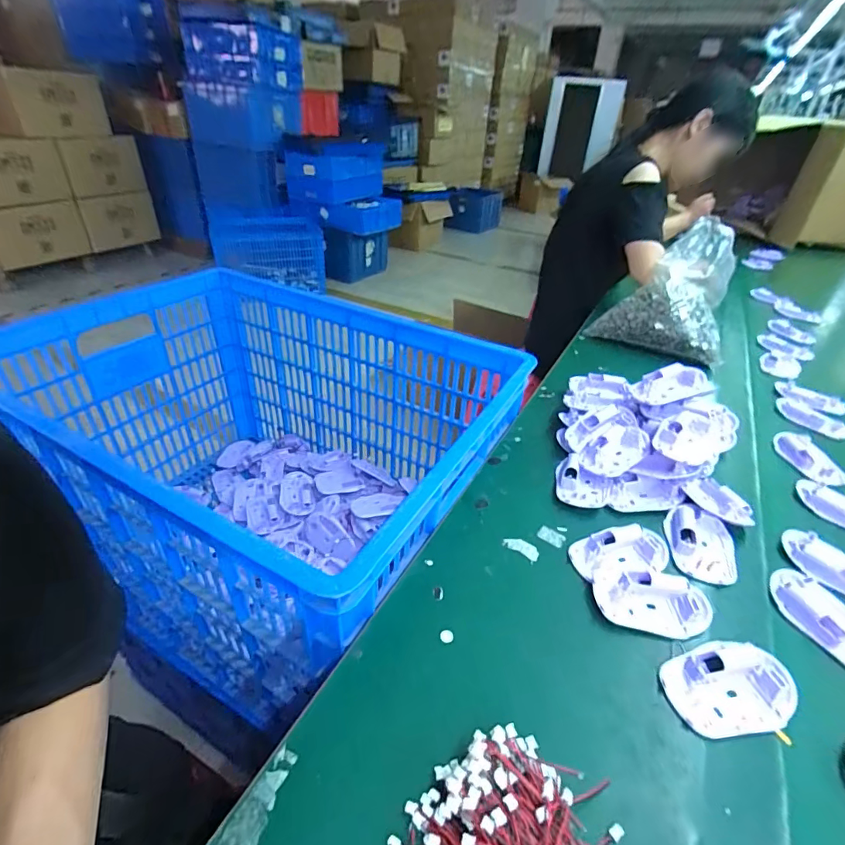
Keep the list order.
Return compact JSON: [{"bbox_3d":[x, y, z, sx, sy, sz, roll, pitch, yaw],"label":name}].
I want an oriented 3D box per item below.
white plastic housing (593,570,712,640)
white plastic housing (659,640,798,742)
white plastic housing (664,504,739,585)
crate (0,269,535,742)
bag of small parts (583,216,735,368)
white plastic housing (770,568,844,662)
[{"bbox_3d":[0.203,0.158,0.398,0.094,0.015,0.056,7,36,5],"label":"white plastic housing"},{"bbox_3d":[0.233,0.200,0.341,0.093,0.015,0.061,-7,37,-13],"label":"white plastic housing"},{"bbox_3d":[0.281,0.120,0.455,0.061,0.015,0.087,11,36,11],"label":"white plastic housing"},{"bbox_3d":[-0.234,0.041,0.693,0.663,0.343,0.463,19,38,21],"label":"crate"},{"bbox_3d":[0.491,-0.255,0.865,0.231,0.190,0.241,28,42,30],"label":"bag of small parts"},{"bbox_3d":[0.362,0.172,0.397,0.058,0.012,0.095,-13,38,-21],"label":"white plastic housing"}]

